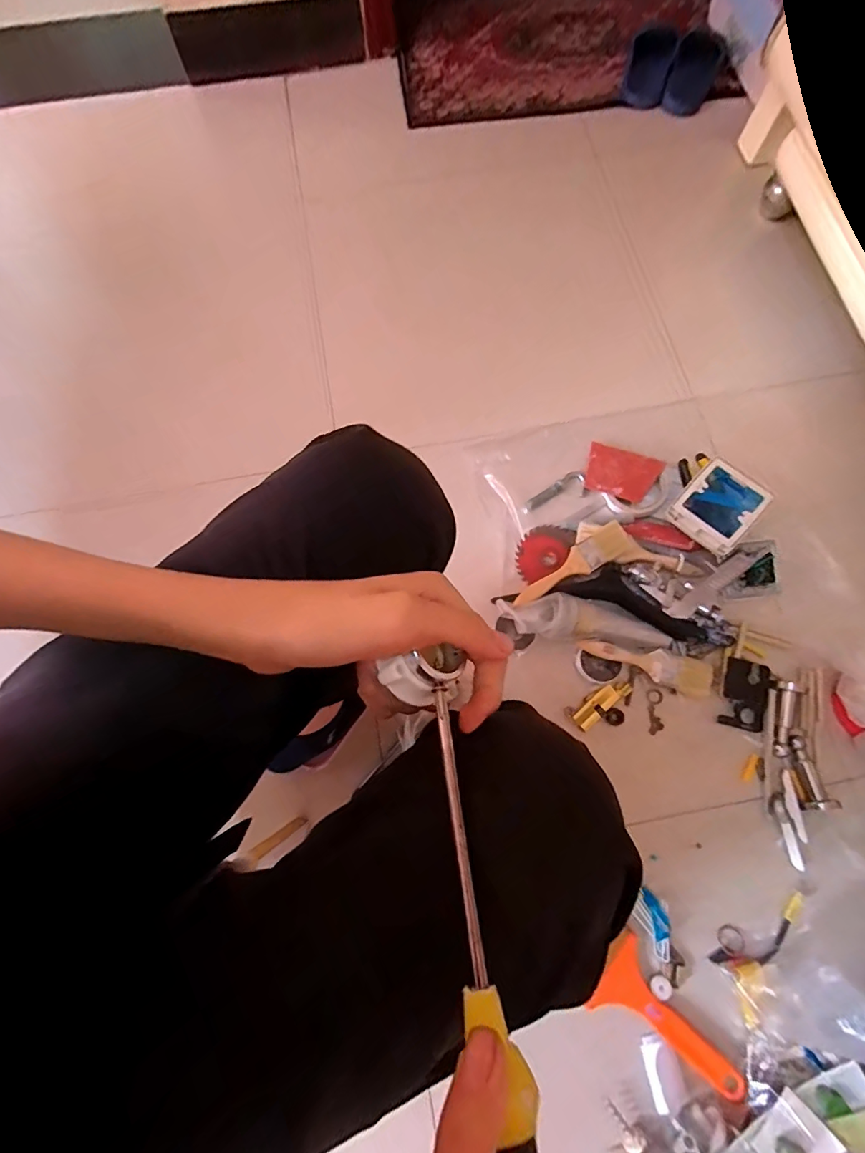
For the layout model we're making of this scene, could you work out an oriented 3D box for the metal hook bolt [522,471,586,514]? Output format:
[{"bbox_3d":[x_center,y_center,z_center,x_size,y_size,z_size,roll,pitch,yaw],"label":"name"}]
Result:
[{"bbox_3d":[0.191,-0.132,0.761,0.112,0.010,0.024,-31,75,-9],"label":"metal hook bolt"}]

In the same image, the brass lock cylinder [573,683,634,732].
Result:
[{"bbox_3d":[0.231,0.174,0.662,0.088,0.014,0.032,-39,77,-11],"label":"brass lock cylinder"}]

